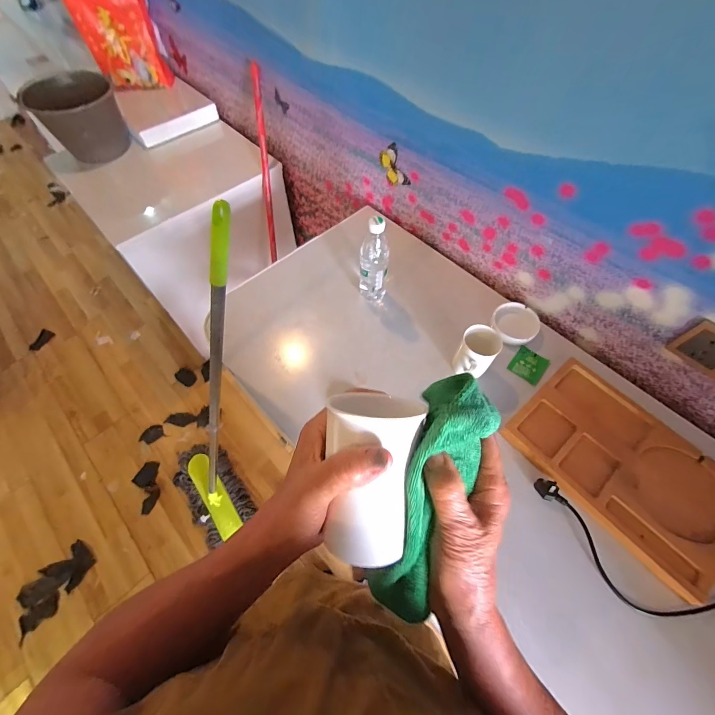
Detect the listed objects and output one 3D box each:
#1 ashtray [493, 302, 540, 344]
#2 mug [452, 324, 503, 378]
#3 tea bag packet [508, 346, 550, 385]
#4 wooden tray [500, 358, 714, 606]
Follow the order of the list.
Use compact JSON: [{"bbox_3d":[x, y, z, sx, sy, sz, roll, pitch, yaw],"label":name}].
[{"bbox_3d":[0.336,-0.073,0.721,0.091,0.023,0.090,0,61,0],"label":"ashtray"},{"bbox_3d":[0.216,0.000,0.637,0.069,0.098,0.083,33,66,17],"label":"mug"},{"bbox_3d":[0.357,0.017,0.707,0.065,0.007,0.073,35,66,18],"label":"tea bag packet"},{"bbox_3d":[0.467,0.184,0.594,0.242,0.034,0.357,-40,68,-19],"label":"wooden tray"}]

